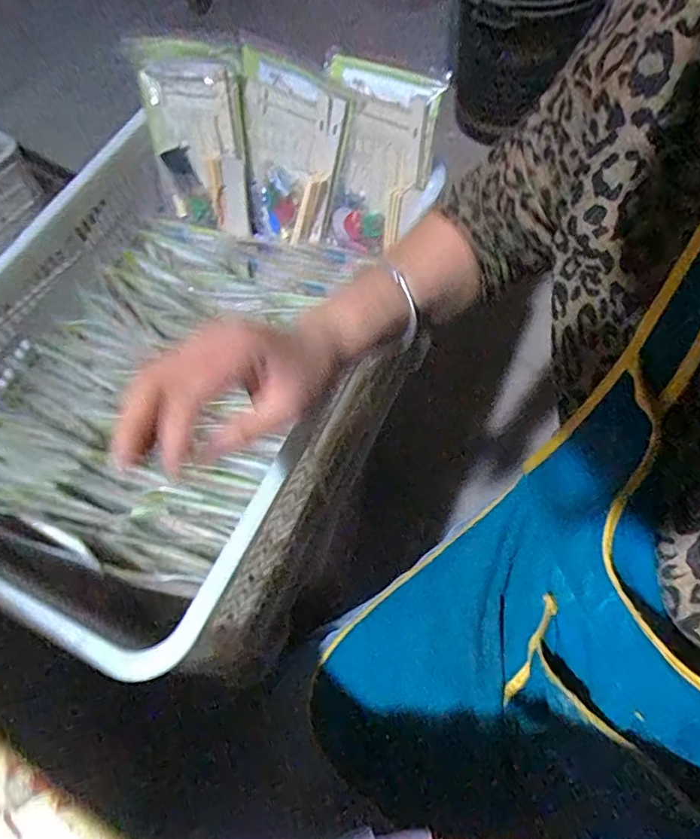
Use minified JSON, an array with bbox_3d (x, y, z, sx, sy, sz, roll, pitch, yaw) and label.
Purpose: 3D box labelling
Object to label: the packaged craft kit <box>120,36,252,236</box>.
[{"bbox_3d":[-0.204,-0.353,0.706,0.145,0.215,0.032,12,39,10],"label":"packaged craft kit"}]

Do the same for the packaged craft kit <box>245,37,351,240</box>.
[{"bbox_3d":[-0.078,-0.321,0.688,0.130,0.209,0.021,22,42,9],"label":"packaged craft kit"}]

